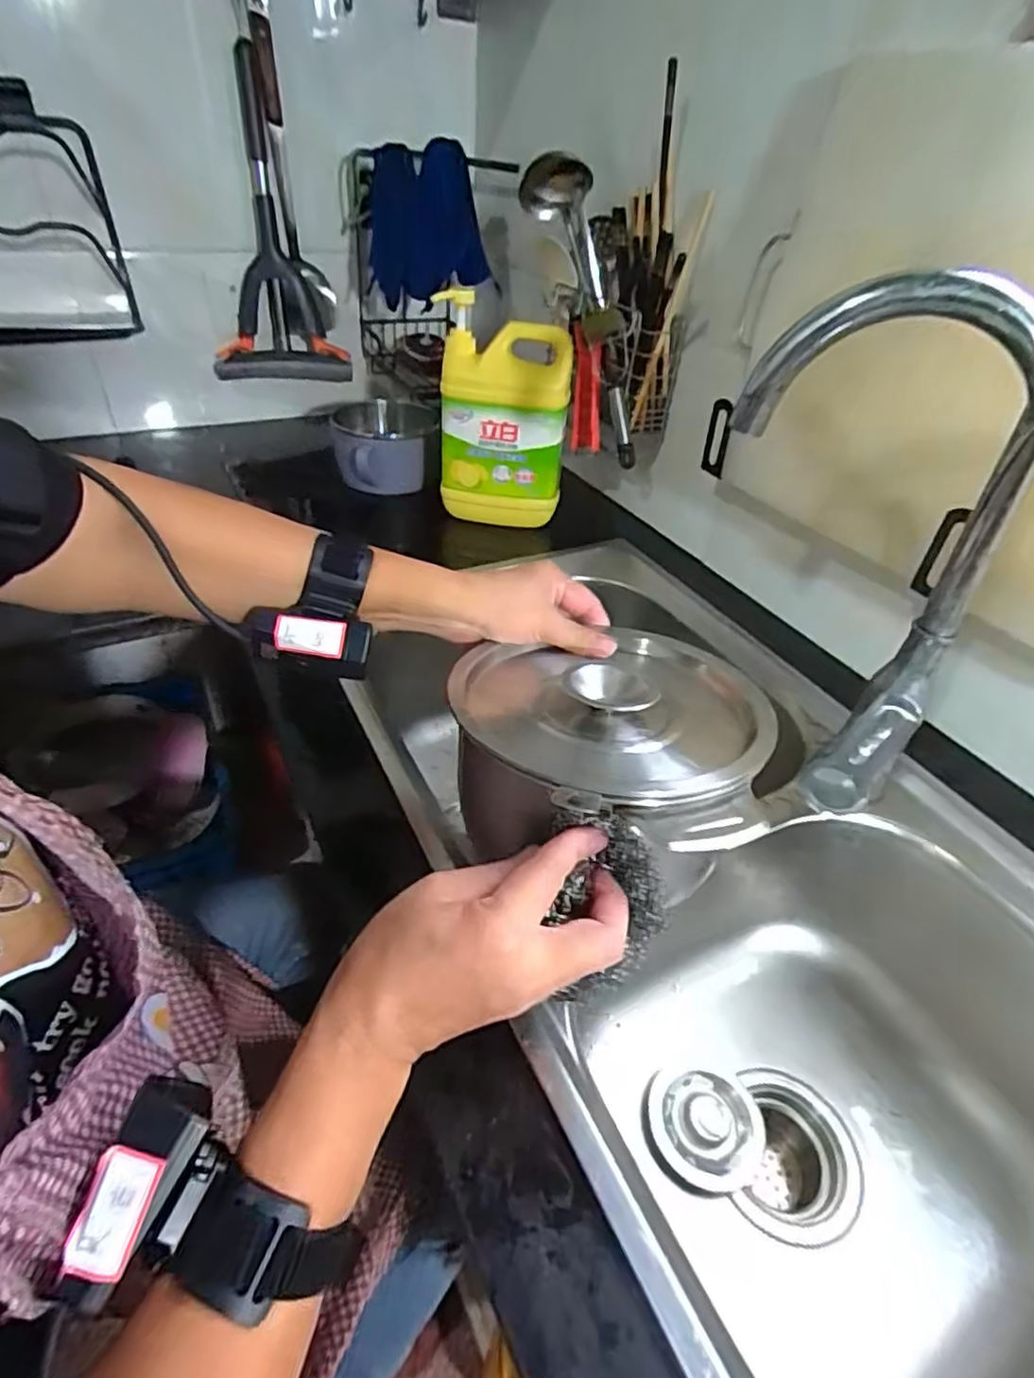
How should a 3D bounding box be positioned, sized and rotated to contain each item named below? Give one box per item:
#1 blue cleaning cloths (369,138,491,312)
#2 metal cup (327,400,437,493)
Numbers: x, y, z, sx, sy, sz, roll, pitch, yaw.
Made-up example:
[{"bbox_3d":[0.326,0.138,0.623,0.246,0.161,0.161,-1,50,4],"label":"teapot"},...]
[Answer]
[{"bbox_3d":[-0.136,-0.642,0.925,0.177,0.184,0.020,9,57,20],"label":"blue cleaning cloths"},{"bbox_3d":[-0.177,-0.335,0.908,0.123,0.076,0.154,3,39,-3],"label":"metal cup"}]

